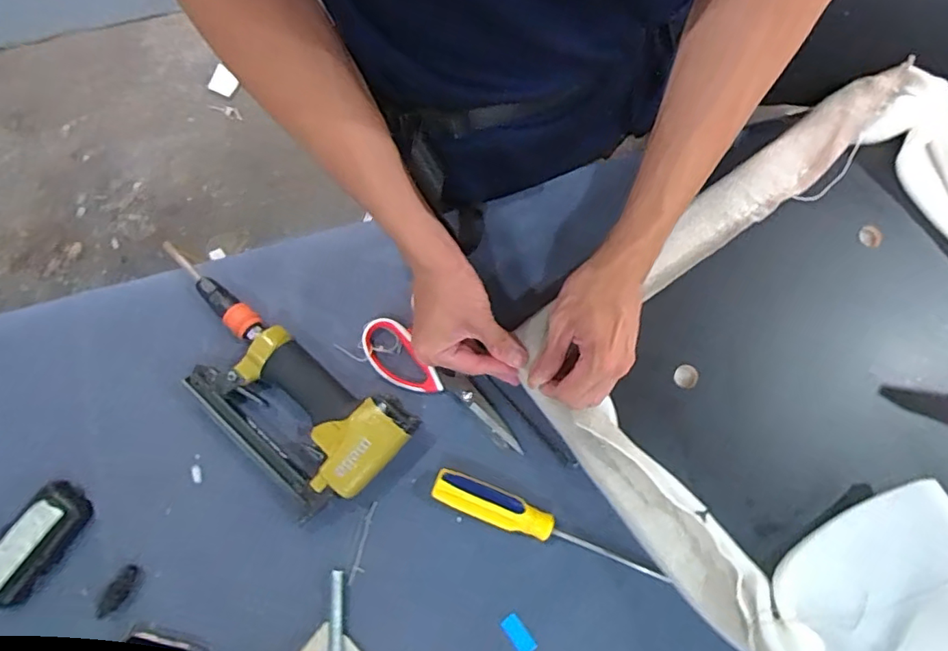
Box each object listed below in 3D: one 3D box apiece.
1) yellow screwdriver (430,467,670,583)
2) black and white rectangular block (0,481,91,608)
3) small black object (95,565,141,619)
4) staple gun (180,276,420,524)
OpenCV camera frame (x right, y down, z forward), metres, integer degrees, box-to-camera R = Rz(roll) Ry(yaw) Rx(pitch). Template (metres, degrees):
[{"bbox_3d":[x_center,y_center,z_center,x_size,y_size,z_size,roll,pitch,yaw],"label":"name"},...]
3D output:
[{"bbox_3d":[0.064,0.183,0.493,0.211,0.023,0.030,21,78,5],"label":"yellow screwdriver"},{"bbox_3d":[-0.401,0.199,0.488,0.046,0.031,0.106,32,79,7],"label":"black and white rectangular block"},{"bbox_3d":[-0.323,0.244,0.491,0.020,0.006,0.051,35,79,8],"label":"small black object"},{"bbox_3d":[-0.192,0.066,0.514,0.259,0.042,0.126,35,79,8],"label":"staple gun"}]

